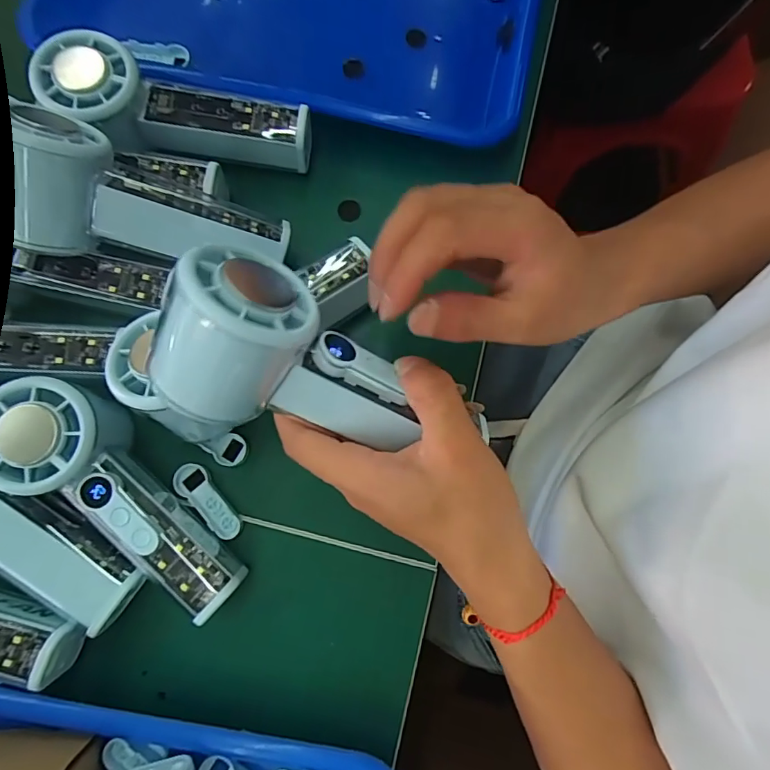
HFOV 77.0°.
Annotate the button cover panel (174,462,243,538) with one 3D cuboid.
[{"bbox_3d":[-0.104,0.068,0.285,0.018,0.006,0.051,-43,83,-7],"label":"button cover panel"}]

